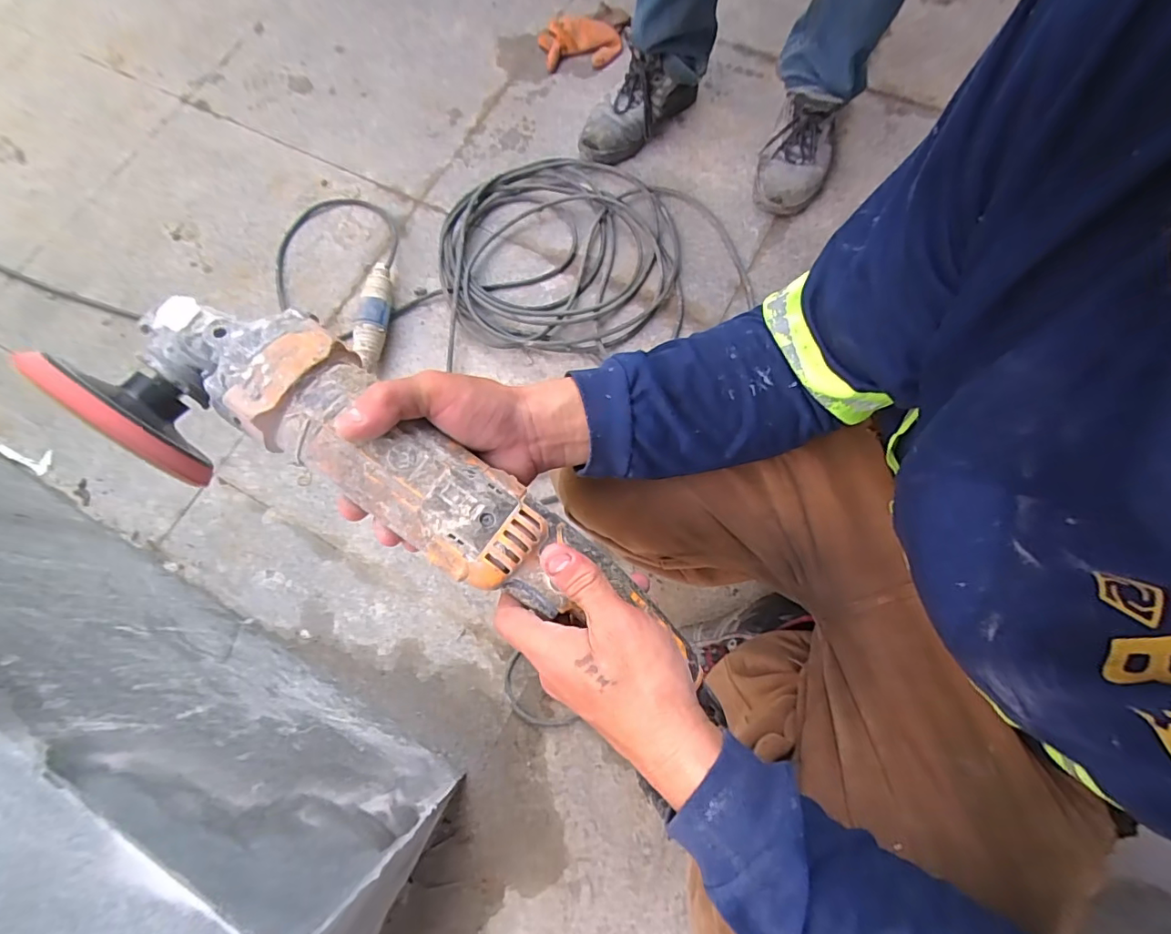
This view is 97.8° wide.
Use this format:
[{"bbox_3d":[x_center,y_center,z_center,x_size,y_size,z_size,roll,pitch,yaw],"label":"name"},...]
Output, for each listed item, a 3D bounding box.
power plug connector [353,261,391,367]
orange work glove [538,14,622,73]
[{"bbox_3d":[-0.349,-0.247,0.854,0.046,0.058,0.191,2,72,4],"label":"power plug connector"},{"bbox_3d":[-0.012,-0.867,1.029,0.163,0.038,0.142,-8,72,0],"label":"orange work glove"}]

